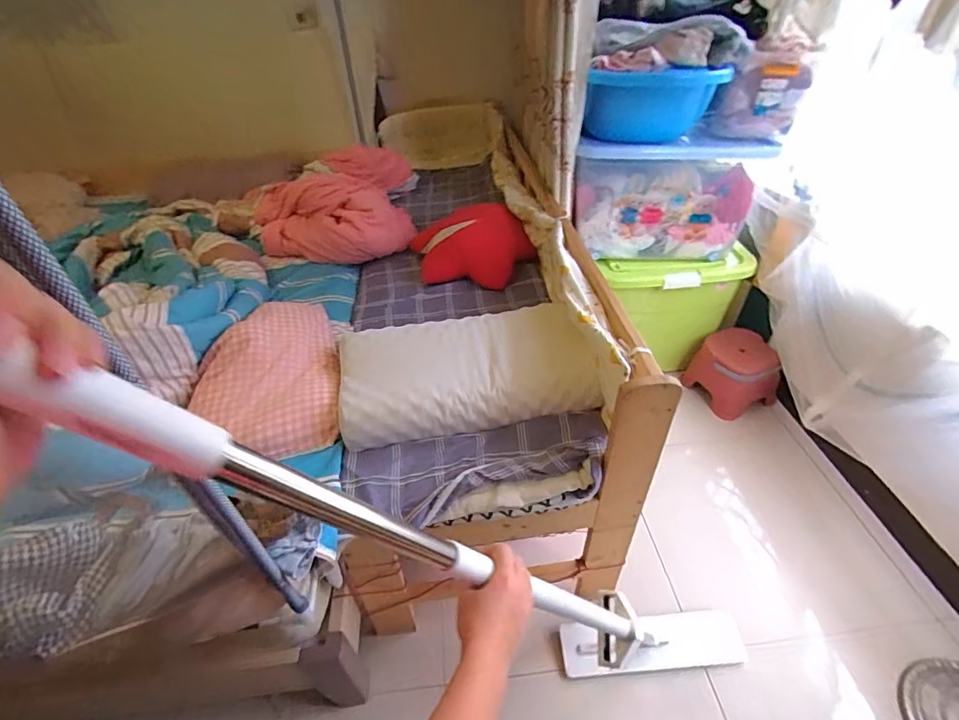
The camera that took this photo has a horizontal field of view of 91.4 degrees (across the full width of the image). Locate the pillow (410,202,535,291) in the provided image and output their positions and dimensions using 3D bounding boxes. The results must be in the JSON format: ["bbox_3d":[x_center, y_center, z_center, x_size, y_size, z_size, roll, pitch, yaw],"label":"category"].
[{"bbox_3d":[-0.024,-0.353,1.474,0.357,0.233,0.112,-2,41,1],"label":"pillow"}]

